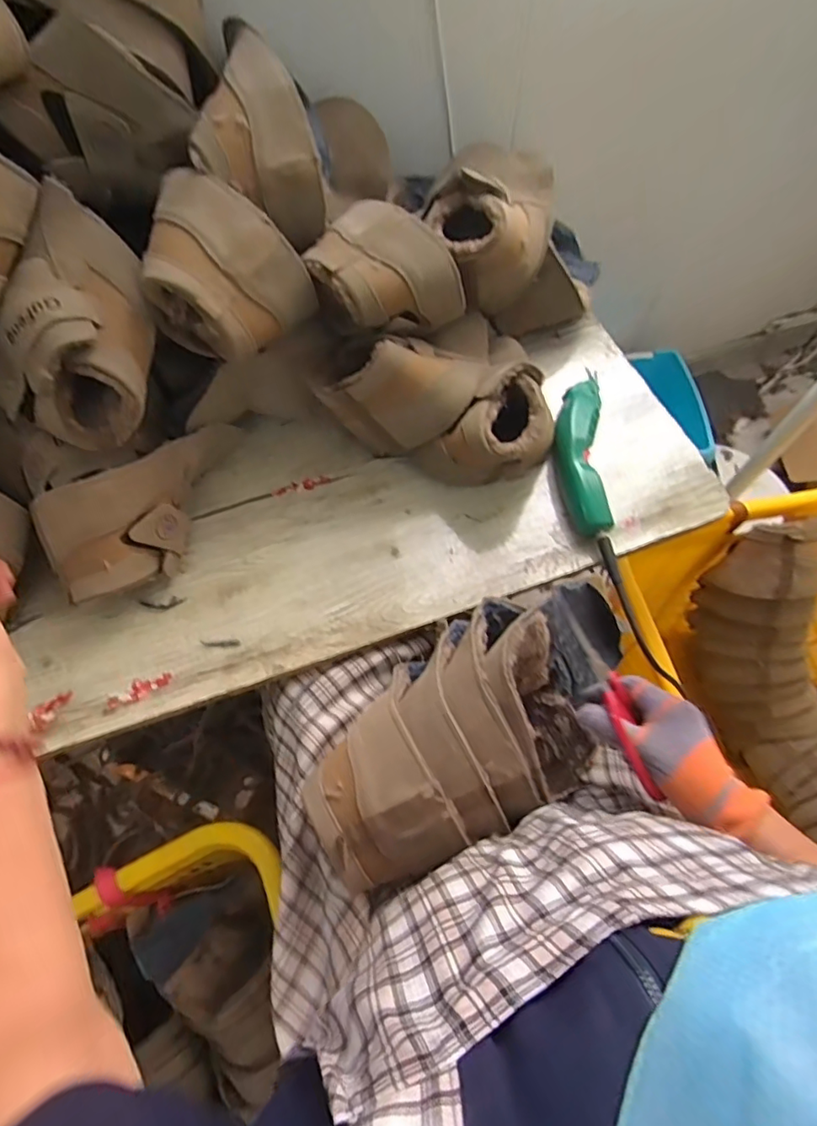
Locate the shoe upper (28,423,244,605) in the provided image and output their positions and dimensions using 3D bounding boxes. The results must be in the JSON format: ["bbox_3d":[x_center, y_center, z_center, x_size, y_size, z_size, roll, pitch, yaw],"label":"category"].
[{"bbox_3d":[-0.255,-0.063,0.541,0.229,0.105,0.091,-40,67,-17],"label":"shoe upper"}]

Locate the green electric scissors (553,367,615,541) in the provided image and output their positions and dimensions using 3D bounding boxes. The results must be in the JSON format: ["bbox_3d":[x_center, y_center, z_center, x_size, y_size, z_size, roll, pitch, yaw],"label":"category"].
[{"bbox_3d":[0.199,-0.138,0.622,0.055,0.041,0.229,3,62,4],"label":"green electric scissors"}]

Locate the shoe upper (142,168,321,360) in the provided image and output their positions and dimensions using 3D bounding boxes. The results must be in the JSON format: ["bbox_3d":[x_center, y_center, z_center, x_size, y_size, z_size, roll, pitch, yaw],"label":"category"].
[{"bbox_3d":[-0.167,-0.253,0.478,0.117,0.109,0.103,15,64,10],"label":"shoe upper"}]

